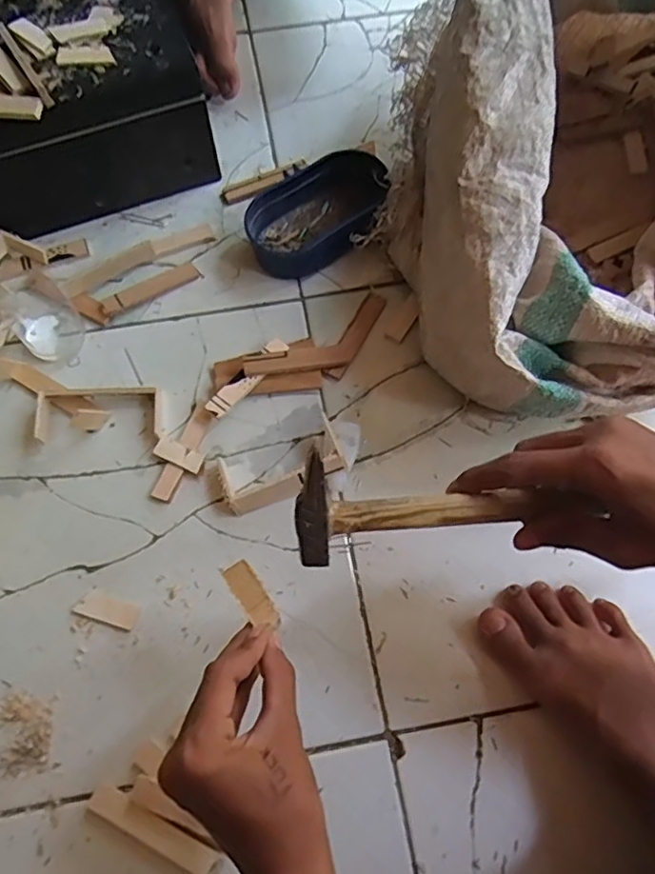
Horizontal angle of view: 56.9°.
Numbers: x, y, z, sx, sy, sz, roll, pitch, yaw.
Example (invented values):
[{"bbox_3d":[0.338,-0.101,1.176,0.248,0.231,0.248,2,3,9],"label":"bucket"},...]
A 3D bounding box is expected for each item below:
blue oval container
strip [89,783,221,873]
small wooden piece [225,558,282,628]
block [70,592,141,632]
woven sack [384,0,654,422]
[{"bbox_3d":[-0.008,-0.225,0.609,0.153,0.053,0.093,-24,70,-10],"label":"blue oval container"},{"bbox_3d":[-0.125,0.281,0.432,0.098,0.004,0.020,25,70,9],"label":"strip"},{"bbox_3d":[-0.049,0.104,0.396,0.019,0.005,0.047,-37,75,-14],"label":"small wooden piece"},{"bbox_3d":[-0.178,0.140,0.490,0.049,0.004,0.023,16,69,6],"label":"block"},{"bbox_3d":[0.227,-0.272,0.531,0.309,0.239,0.514,0,68,0],"label":"woven sack"}]

